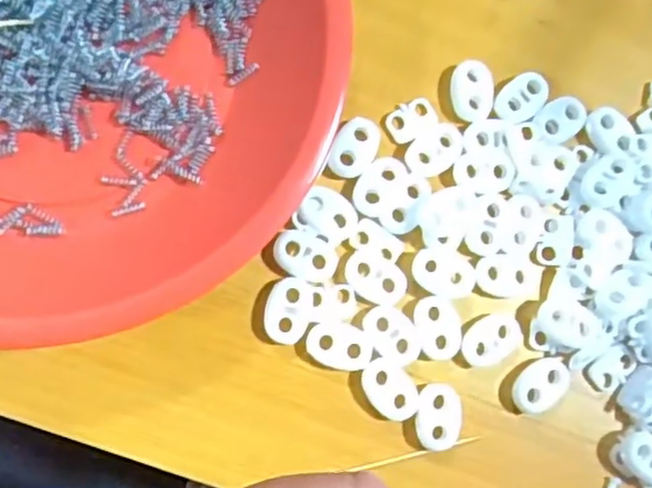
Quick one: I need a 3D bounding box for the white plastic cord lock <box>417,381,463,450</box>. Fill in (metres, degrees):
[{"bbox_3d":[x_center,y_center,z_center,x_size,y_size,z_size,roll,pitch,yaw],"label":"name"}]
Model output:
[{"bbox_3d":[0.039,0.060,0.238,0.016,0.006,0.022,8,81,-9],"label":"white plastic cord lock"}]

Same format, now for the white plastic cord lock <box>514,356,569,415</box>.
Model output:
[{"bbox_3d":[0.077,0.050,0.243,0.023,0.005,0.015,-41,91,-12],"label":"white plastic cord lock"}]

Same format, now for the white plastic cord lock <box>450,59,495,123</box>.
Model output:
[{"bbox_3d":[0.054,-0.057,0.252,0.016,0.004,0.023,3,82,-9],"label":"white plastic cord lock"}]

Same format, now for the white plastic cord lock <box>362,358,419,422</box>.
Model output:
[{"bbox_3d":[0.022,0.050,0.235,0.015,0.004,0.023,-44,91,-12],"label":"white plastic cord lock"}]

